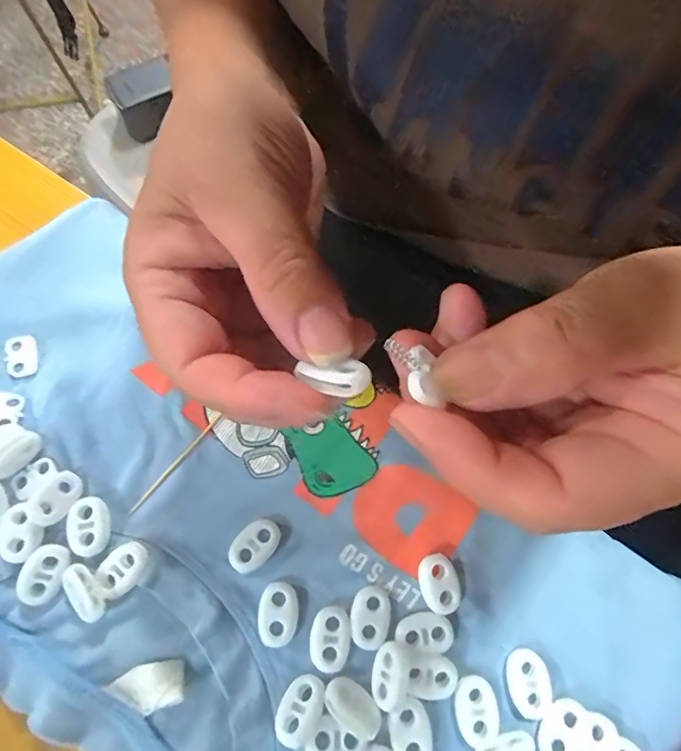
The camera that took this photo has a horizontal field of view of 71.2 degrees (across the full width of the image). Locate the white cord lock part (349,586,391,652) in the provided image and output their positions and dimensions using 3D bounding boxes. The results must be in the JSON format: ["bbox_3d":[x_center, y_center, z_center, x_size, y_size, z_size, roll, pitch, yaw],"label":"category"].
[{"bbox_3d":[0.011,0.093,0.184,0.015,0.004,0.022,10,71,1],"label":"white cord lock part"}]

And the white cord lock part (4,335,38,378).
[{"bbox_3d":[-0.143,-0.009,0.213,0.013,0.004,0.019,-9,71,-6],"label":"white cord lock part"}]

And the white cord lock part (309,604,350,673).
[{"bbox_3d":[-0.004,0.100,0.180,0.015,0.004,0.022,6,71,0],"label":"white cord lock part"}]

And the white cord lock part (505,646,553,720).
[{"bbox_3d":[0.071,0.116,0.179,0.015,0.004,0.022,-11,72,-6],"label":"white cord lock part"}]

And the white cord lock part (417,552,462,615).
[{"bbox_3d":[0.039,0.082,0.188,0.015,0.008,0.021,-21,73,-10],"label":"white cord lock part"}]

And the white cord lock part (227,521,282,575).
[{"bbox_3d":[-0.035,0.068,0.192,0.022,0.005,0.015,-38,76,-14],"label":"white cord lock part"}]

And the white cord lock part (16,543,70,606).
[{"bbox_3d":[-0.114,0.076,0.181,0.014,0.006,0.021,19,71,4],"label":"white cord lock part"}]

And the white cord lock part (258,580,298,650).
[{"bbox_3d":[-0.024,0.092,0.183,0.015,0.005,0.022,11,71,1],"label":"white cord lock part"}]

